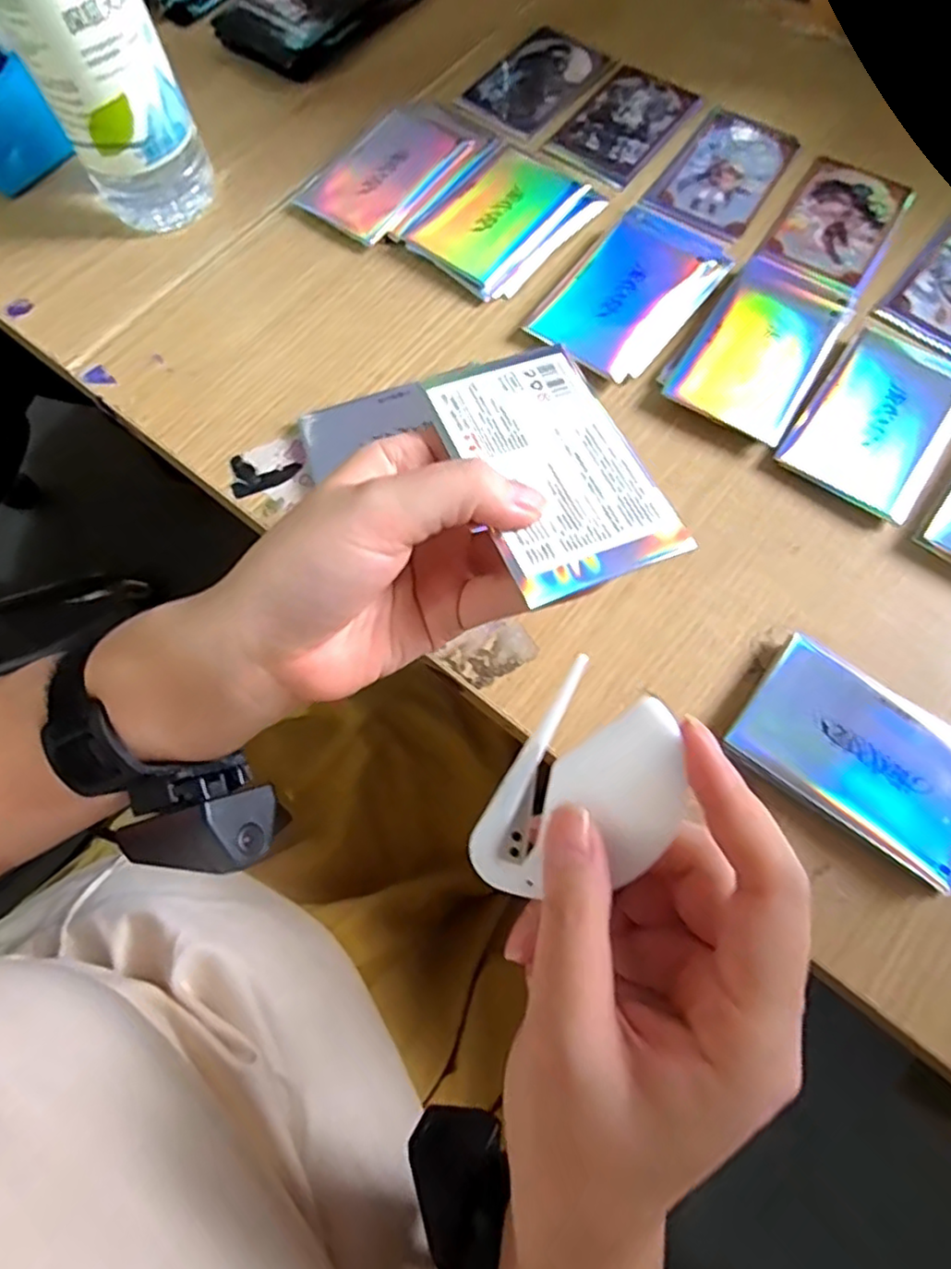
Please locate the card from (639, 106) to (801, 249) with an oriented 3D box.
[{"bbox_3d":[0.143,-0.265,0.373,0.057,0.005,0.098,33,75,12],"label":"card"}]

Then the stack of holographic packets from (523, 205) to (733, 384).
[{"bbox_3d":[0.081,-0.182,0.342,0.069,0.009,0.106,37,76,13],"label":"stack of holographic packets"}]

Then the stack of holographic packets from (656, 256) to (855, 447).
[{"bbox_3d":[0.147,-0.148,0.330,0.063,0.009,0.103,31,75,11],"label":"stack of holographic packets"}]

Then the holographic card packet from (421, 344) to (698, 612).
[{"bbox_3d":[0.024,-0.056,0.212,0.057,0.010,0.092,-24,72,-6],"label":"holographic card packet"}]

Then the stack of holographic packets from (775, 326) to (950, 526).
[{"bbox_3d":[0.198,-0.106,0.314,0.061,0.009,0.099,35,76,12],"label":"stack of holographic packets"}]

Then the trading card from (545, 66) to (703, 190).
[{"bbox_3d":[0.090,-0.307,0.389,0.058,0.004,0.093,36,76,13],"label":"trading card"}]

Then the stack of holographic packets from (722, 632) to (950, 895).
[{"bbox_3d":[0.157,0.049,0.261,0.096,0.012,0.062,35,76,13],"label":"stack of holographic packets"}]

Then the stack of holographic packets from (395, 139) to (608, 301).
[{"bbox_3d":[0.014,-0.234,0.362,0.075,0.009,0.094,38,77,13],"label":"stack of holographic packets"}]

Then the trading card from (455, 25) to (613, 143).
[{"bbox_3d":[0.039,-0.346,0.402,0.060,0.006,0.097,37,75,13],"label":"trading card"}]

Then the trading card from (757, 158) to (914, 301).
[{"bbox_3d":[0.201,-0.227,0.357,0.057,0.004,0.096,31,74,12],"label":"trading card"}]

